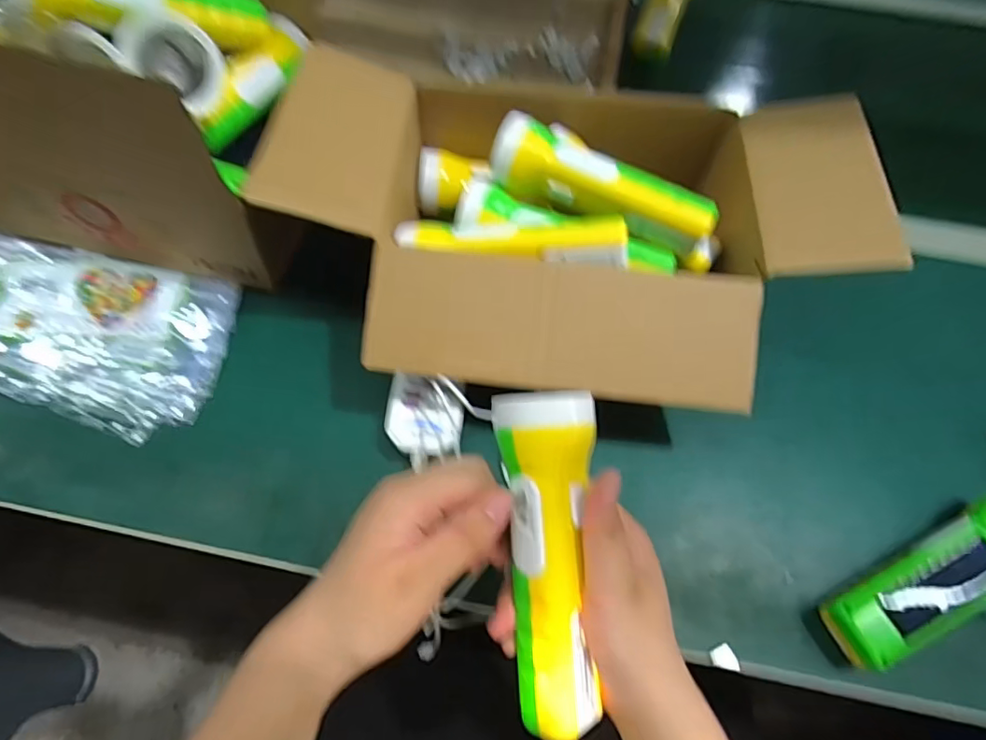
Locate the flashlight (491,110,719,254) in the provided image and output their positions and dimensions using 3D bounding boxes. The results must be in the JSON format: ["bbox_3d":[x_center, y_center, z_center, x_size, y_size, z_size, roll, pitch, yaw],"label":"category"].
[{"bbox_3d":[0.082,-0.137,0.403,0.172,0.041,0.051,26,63,12],"label":"flashlight"}]

